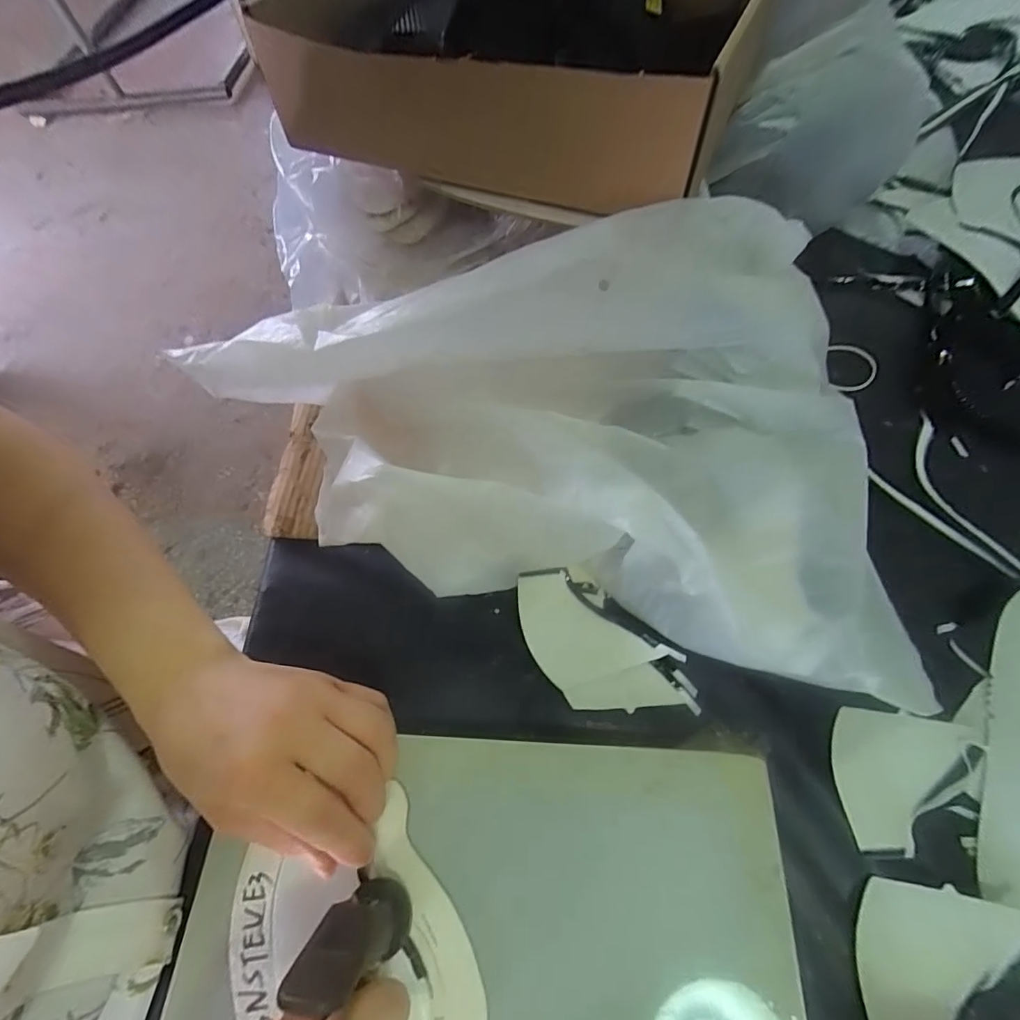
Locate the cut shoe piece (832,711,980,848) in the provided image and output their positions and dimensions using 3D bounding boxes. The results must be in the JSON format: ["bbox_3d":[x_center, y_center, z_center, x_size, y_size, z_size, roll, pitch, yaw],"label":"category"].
[{"bbox_3d":[0.218,0.148,0.260,0.073,0.004,0.068,5,65,7],"label":"cut shoe piece"}]

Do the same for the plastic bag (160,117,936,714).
[{"bbox_3d":[0.024,-0.078,0.314,0.415,0.127,0.263,14,66,11],"label":"plastic bag"}]

